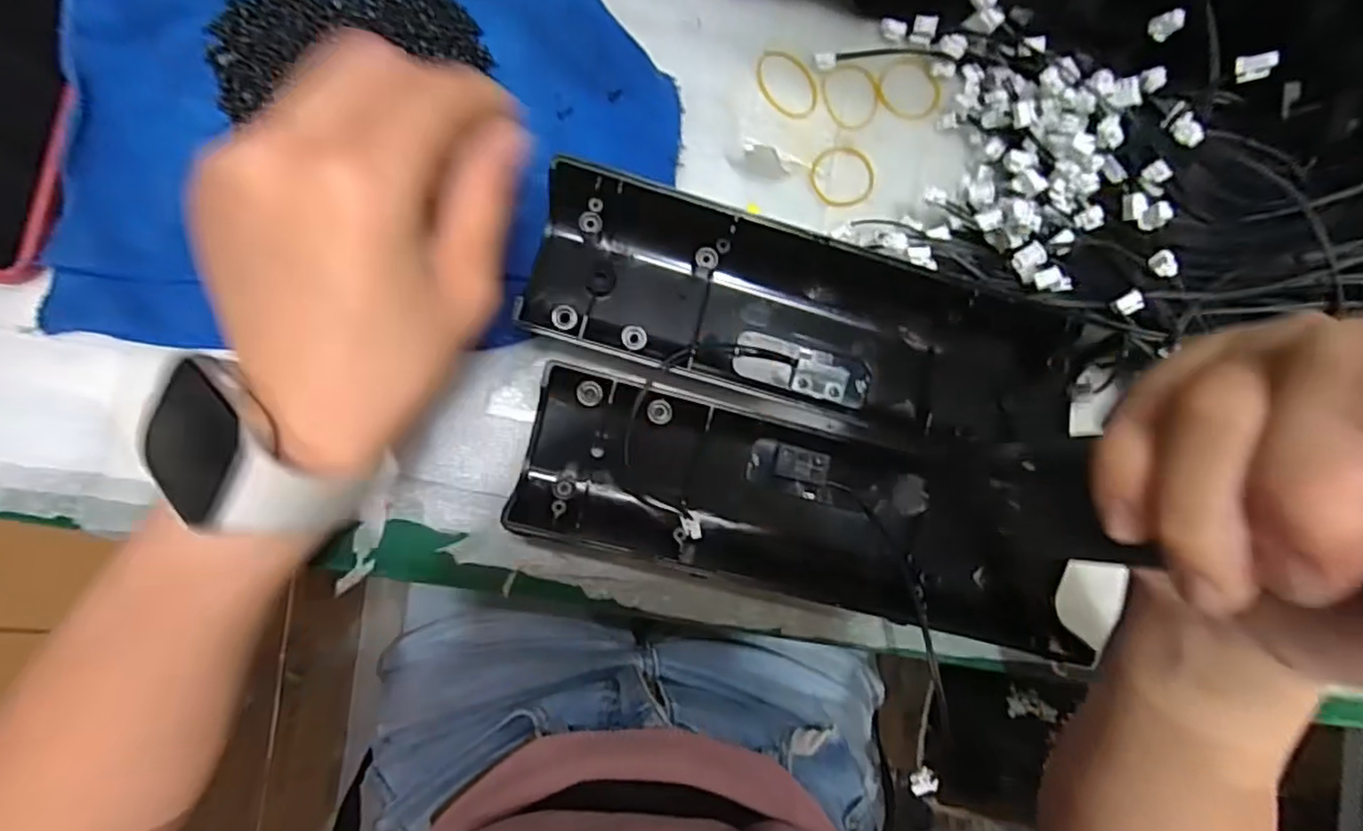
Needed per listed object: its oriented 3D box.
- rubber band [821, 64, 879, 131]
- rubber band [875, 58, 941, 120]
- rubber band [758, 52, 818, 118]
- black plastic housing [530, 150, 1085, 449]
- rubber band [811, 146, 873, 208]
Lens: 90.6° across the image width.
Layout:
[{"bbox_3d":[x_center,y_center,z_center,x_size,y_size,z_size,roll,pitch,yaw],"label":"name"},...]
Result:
[{"bbox_3d":[0.080,-0.150,0.317,0.028,0.004,0.031,-17,88,-9],"label":"rubber band"},{"bbox_3d":[0.109,-0.155,0.320,0.030,0.004,0.029,1,85,-8],"label":"rubber band"},{"bbox_3d":[0.049,-0.154,0.313,0.024,0.004,0.036,-37,91,-9],"label":"rubber band"},{"bbox_3d":[0.054,-0.042,0.290,0.234,0.038,0.080,16,83,-6],"label":"black plastic housing"},{"bbox_3d":[0.075,-0.112,0.316,0.030,0.004,0.028,1,85,-8],"label":"rubber band"}]

